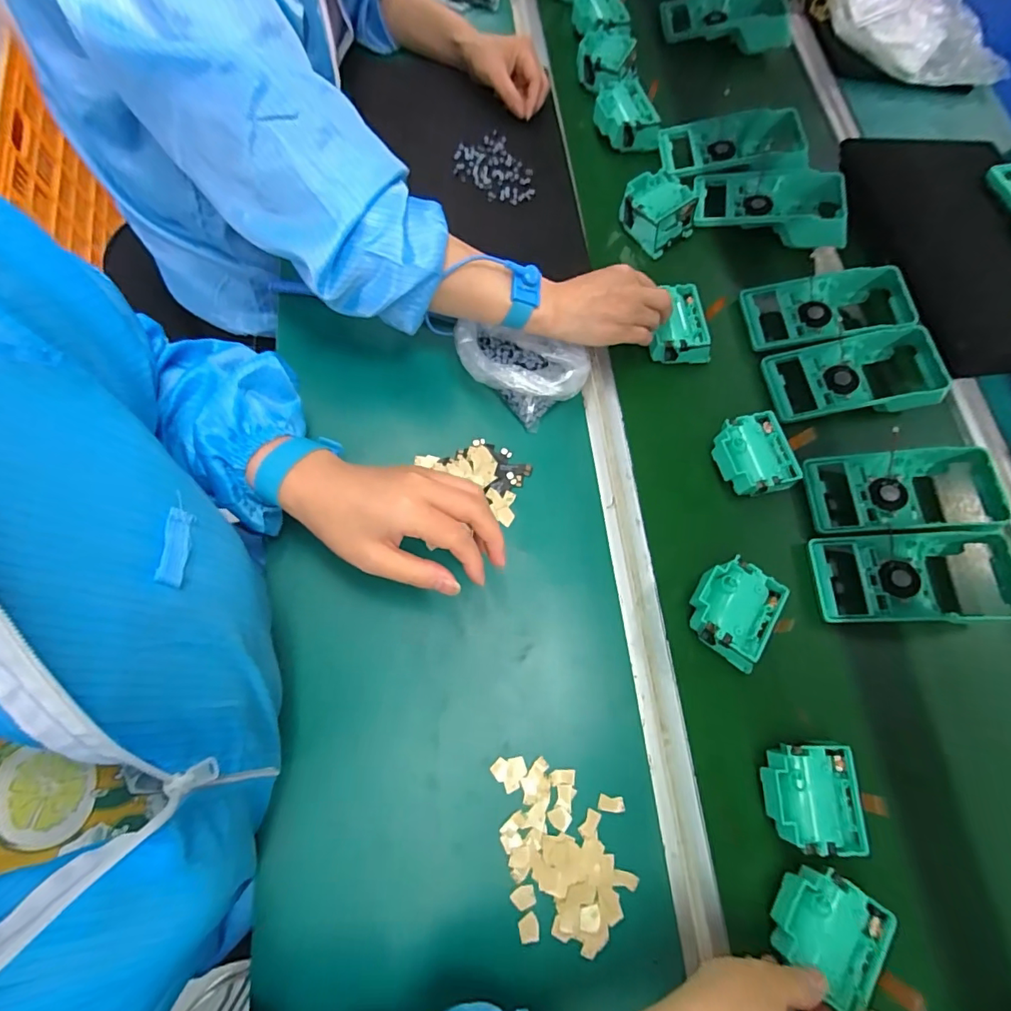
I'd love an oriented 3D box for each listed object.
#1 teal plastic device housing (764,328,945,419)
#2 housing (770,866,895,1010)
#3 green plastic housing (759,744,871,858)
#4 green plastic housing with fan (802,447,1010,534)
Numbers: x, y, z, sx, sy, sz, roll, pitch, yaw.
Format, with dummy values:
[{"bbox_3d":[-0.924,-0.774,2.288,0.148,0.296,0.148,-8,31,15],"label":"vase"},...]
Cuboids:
[{"bbox_3d":[0.383,-0.141,0.545,0.191,0.050,0.087,-7,78,-3],"label":"teal plastic device housing"},{"bbox_3d":[0.232,0.304,0.352,0.063,0.028,0.069,39,79,7],"label":"housing"},{"bbox_3d":[0.237,0.225,0.389,0.068,0.043,0.076,0,77,-1],"label":"green plastic housing"},{"bbox_3d":[0.405,-0.015,0.488,0.202,0.037,0.085,-1,77,-2],"label":"green plastic housing with fan"}]

